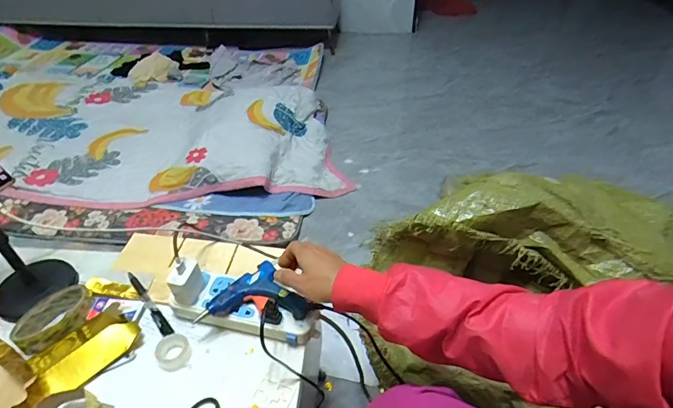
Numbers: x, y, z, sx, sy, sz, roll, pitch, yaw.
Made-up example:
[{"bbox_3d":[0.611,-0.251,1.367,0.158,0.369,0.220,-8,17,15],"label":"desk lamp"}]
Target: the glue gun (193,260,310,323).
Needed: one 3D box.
[{"bbox_3d":[-0.113,0.139,0.560,0.119,0.024,0.099,-30,49,-29],"label":"glue gun"}]

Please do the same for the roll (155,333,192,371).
[{"bbox_3d":[-0.219,0.199,0.559,0.042,0.019,0.046,0,41,0],"label":"roll"}]

